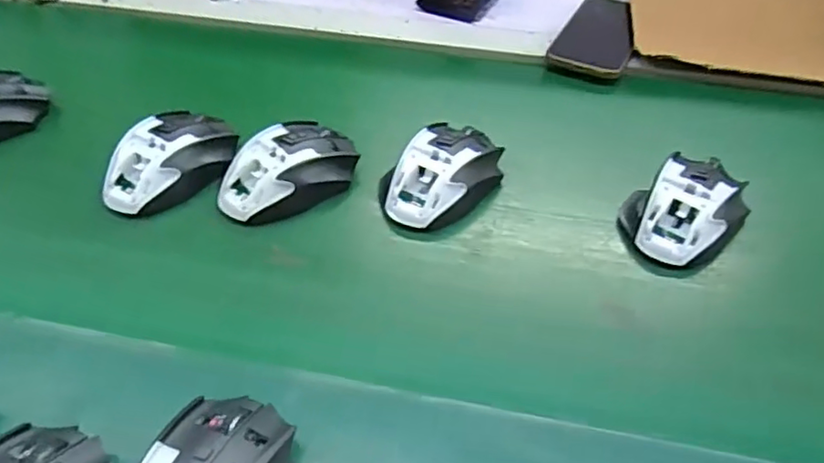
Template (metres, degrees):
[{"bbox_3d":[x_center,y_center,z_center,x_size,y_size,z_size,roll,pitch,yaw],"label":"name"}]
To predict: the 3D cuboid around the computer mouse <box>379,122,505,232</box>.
[{"bbox_3d":[0.022,-0.047,0.489,0.071,0.035,0.103,27,52,24],"label":"computer mouse"}]

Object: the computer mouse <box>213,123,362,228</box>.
[{"bbox_3d":[-0.097,-0.049,0.489,0.061,0.035,0.110,35,55,29],"label":"computer mouse"}]

